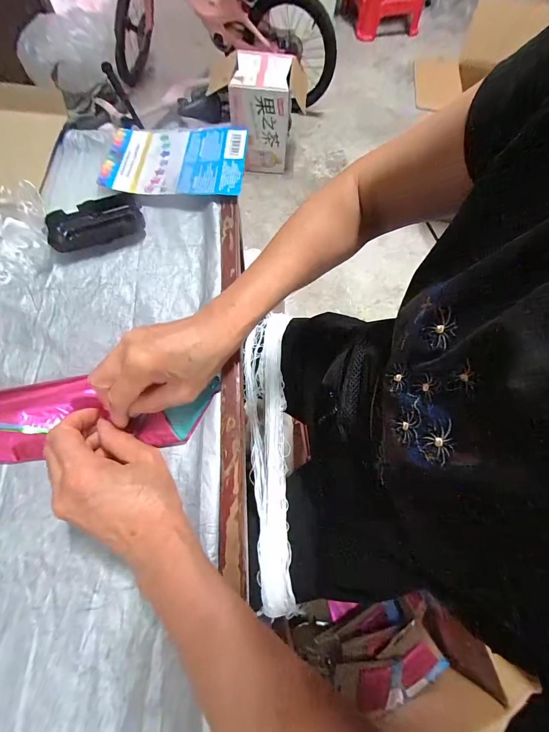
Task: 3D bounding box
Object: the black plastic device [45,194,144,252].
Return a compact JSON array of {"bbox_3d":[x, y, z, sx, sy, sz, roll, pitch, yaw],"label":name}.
[{"bbox_3d":[-0.219,-0.178,0.387,0.106,0.025,0.046,-21,71,-9],"label":"black plastic device"}]

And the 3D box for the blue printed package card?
[{"bbox_3d":[-0.130,-0.273,0.413,0.181,0.018,0.109,5,69,1],"label":"blue printed package card"}]

